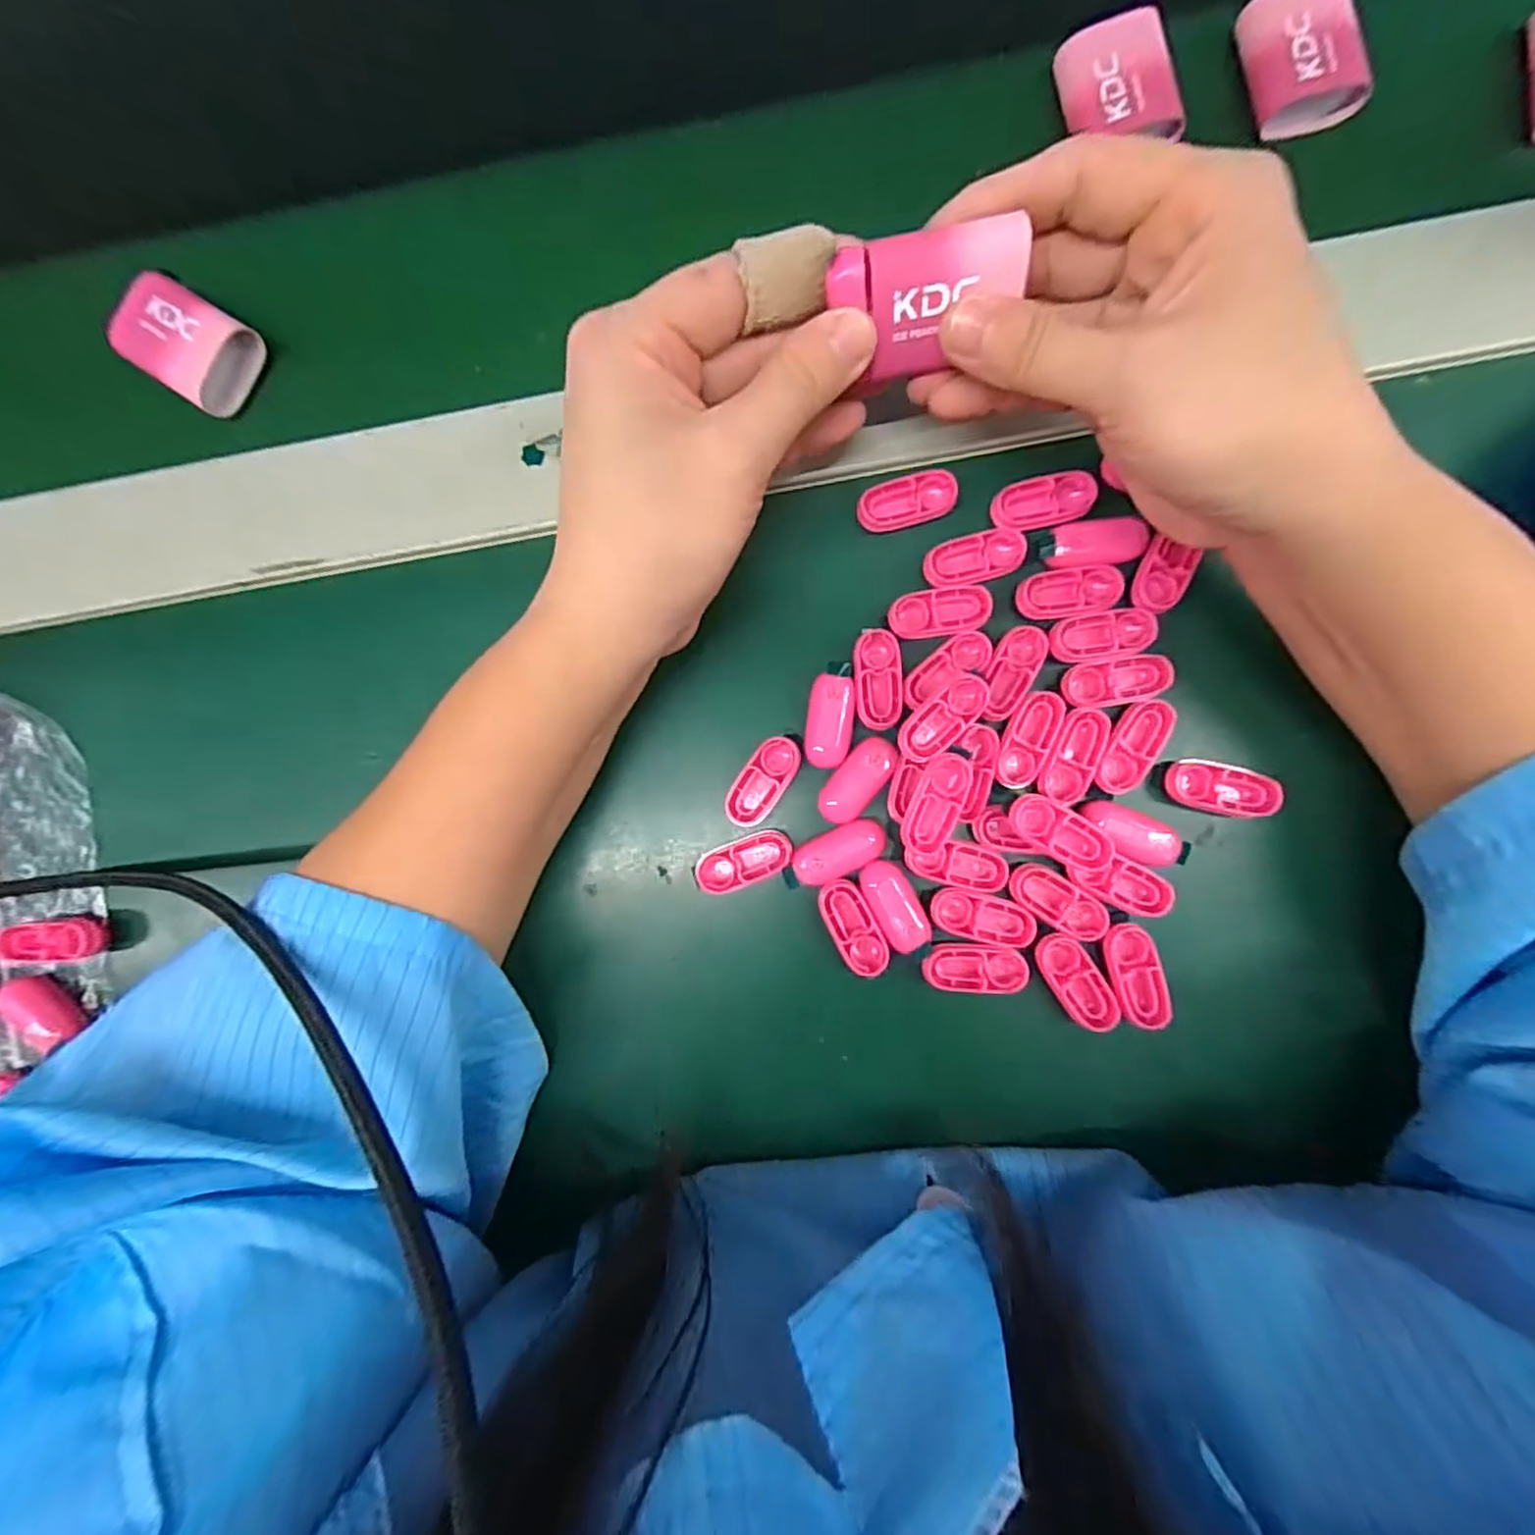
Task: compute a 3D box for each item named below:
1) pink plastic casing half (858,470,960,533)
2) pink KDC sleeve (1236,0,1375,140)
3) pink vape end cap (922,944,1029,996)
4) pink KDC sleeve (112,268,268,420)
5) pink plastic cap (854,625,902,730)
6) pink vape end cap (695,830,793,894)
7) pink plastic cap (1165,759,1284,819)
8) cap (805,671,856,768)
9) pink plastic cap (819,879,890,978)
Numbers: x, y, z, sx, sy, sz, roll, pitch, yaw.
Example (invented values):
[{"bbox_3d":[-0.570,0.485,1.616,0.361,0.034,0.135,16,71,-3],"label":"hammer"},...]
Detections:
[{"bbox_3d":[0.049,-0.092,0.230,0.034,0.004,0.016,-14,101,3],"label":"pink plastic casing half"},{"bbox_3d":[0.186,-0.249,0.233,0.035,0.014,0.044,-11,87,2],"label":"pink KDC sleeve"},{"bbox_3d":[0.071,0.068,0.228,0.034,0.006,0.016,1,88,3],"label":"pink vape end cap"},{"bbox_3d":[-0.217,-0.159,0.251,0.045,0.018,0.034,35,90,4],"label":"pink KDC sleeve"},{"bbox_3d":[0.038,-0.031,0.228,0.016,0.004,0.034,-1,88,3],"label":"pink plastic cap"},{"bbox_3d":[-0.008,0.033,0.232,0.034,0.006,0.015,-23,87,2],"label":"pink vape end cap"},{"bbox_3d":[0.153,0.007,0.224,0.033,0.008,0.016,13,89,3],"label":"pink plastic cap"},{"bbox_3d":[0.022,-0.016,0.231,0.016,0.004,0.031,6,88,3],"label":"cap"},{"bbox_3d":[0.030,0.055,0.229,0.015,0.005,0.035,-28,87,2],"label":"pink plastic cap"}]

